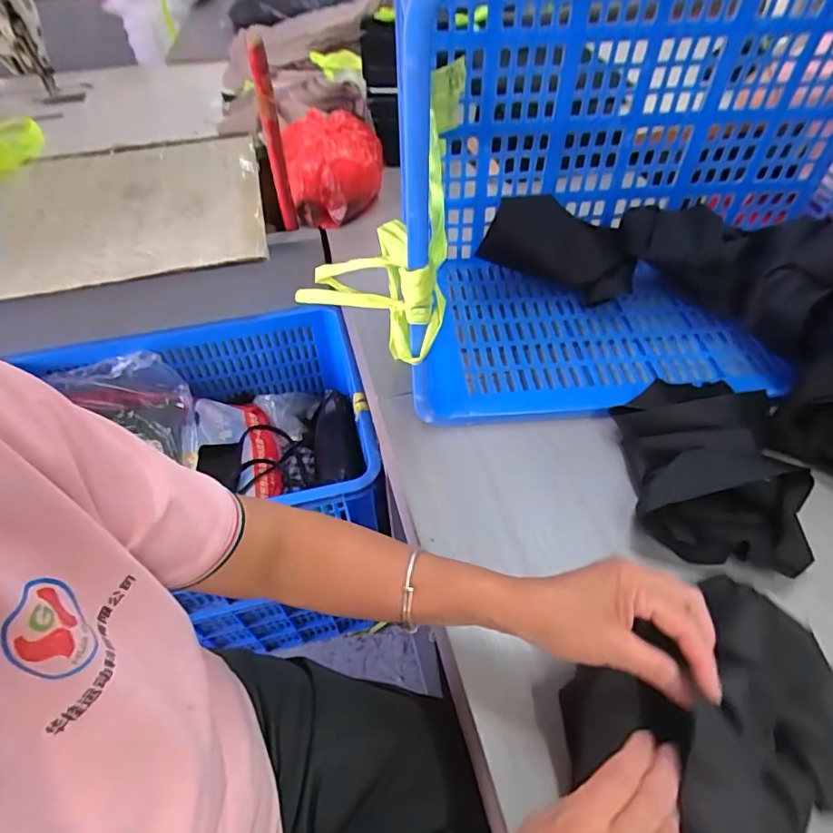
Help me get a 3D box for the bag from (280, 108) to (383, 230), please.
[{"bbox_3d":[-0.140,-0.433,0.886,0.160,0.113,0.172,-9,51,-5],"label":"bag"}]

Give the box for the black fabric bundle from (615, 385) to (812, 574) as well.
[{"bbox_3d":[0.293,0.055,0.514,0.157,0.054,0.187,4,51,5],"label":"black fabric bundle"}]

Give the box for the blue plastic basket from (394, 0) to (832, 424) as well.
[{"bbox_3d":[0.301,-0.259,0.558,0.600,0.399,0.338,-3,51,0],"label":"blue plastic basket"}]

